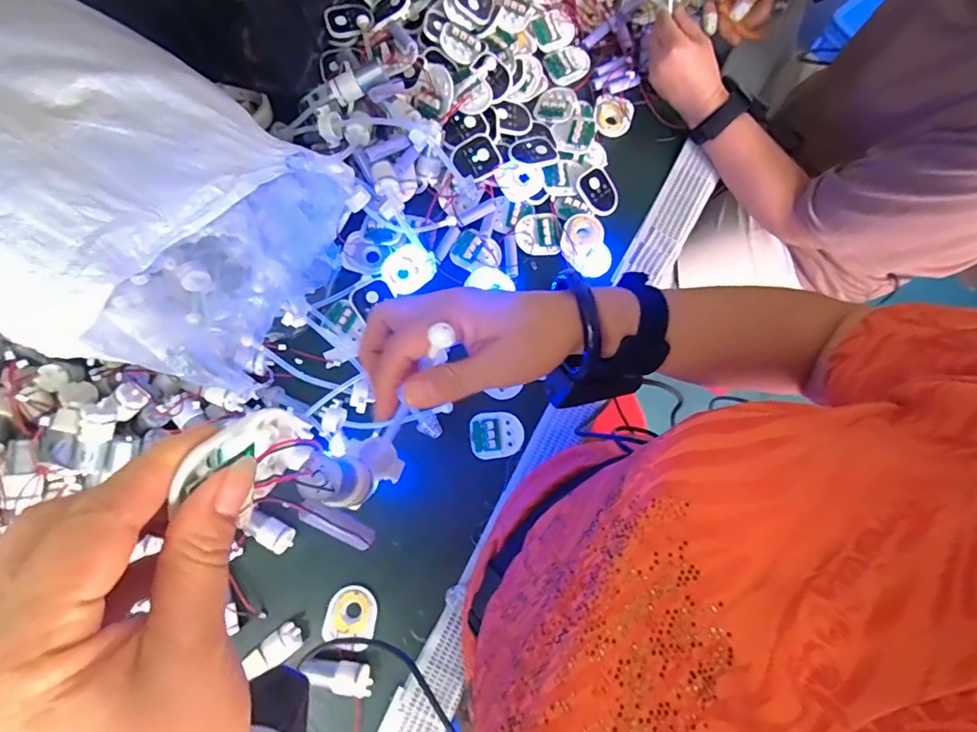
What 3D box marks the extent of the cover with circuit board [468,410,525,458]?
[{"bbox_3d":[0.009,0.075,0.565,0.059,0.008,0.051,-5,77,-3],"label":"cover with circuit board"}]

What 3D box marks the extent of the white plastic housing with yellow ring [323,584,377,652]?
[{"bbox_3d":[-0.139,0.253,0.514,0.049,0.018,0.056,6,77,0],"label":"white plastic housing with yellow ring"}]

